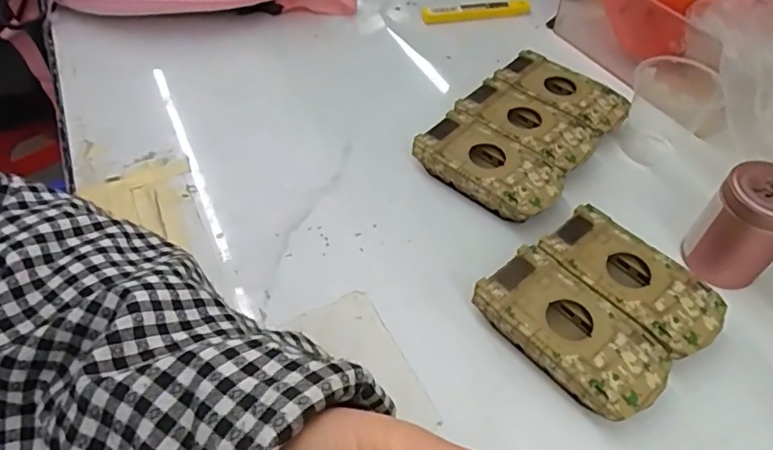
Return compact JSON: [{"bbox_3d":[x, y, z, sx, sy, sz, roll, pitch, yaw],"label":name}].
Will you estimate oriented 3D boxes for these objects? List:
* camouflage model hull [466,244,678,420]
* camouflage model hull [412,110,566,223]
[{"bbox_3d":[0.097,0.059,0.290,0.052,0.026,0.095,-32,58,-25],"label":"camouflage model hull"},{"bbox_3d":[0.068,-0.035,0.368,0.094,0.027,0.048,32,57,23],"label":"camouflage model hull"}]

